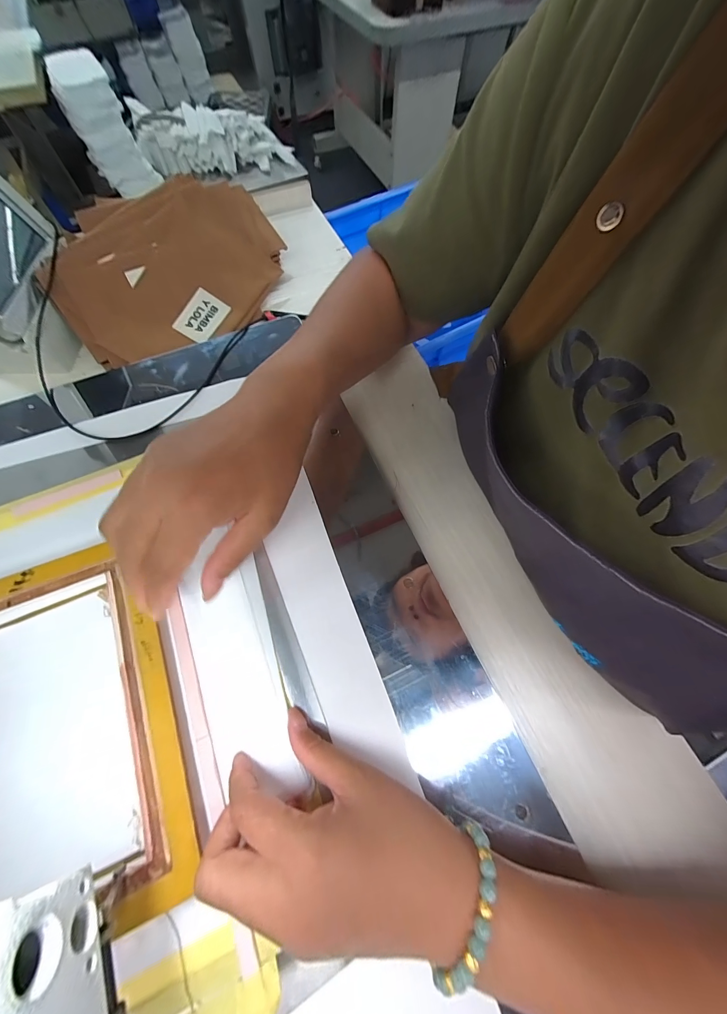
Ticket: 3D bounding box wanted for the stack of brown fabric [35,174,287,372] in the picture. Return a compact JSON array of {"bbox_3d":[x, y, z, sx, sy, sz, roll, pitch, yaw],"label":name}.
[{"bbox_3d":[-0.219,-0.289,0.391,0.268,0.073,0.186,-28,71,-11],"label":"stack of brown fabric"}]

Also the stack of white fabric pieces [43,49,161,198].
[{"bbox_3d":[-0.797,-1.168,1.036,0.167,0.259,0.198,-30,71,-12],"label":"stack of white fabric pieces"}]

